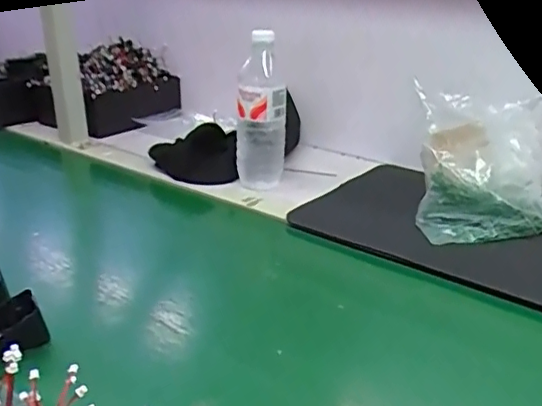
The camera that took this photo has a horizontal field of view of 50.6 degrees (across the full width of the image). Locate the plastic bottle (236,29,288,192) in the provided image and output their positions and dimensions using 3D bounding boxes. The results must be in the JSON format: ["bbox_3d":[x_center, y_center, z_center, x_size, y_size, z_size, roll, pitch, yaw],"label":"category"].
[{"bbox_3d":[-0.014,-0.133,0.862,0.071,0.222,0.070,-2,24,-2],"label":"plastic bottle"}]

